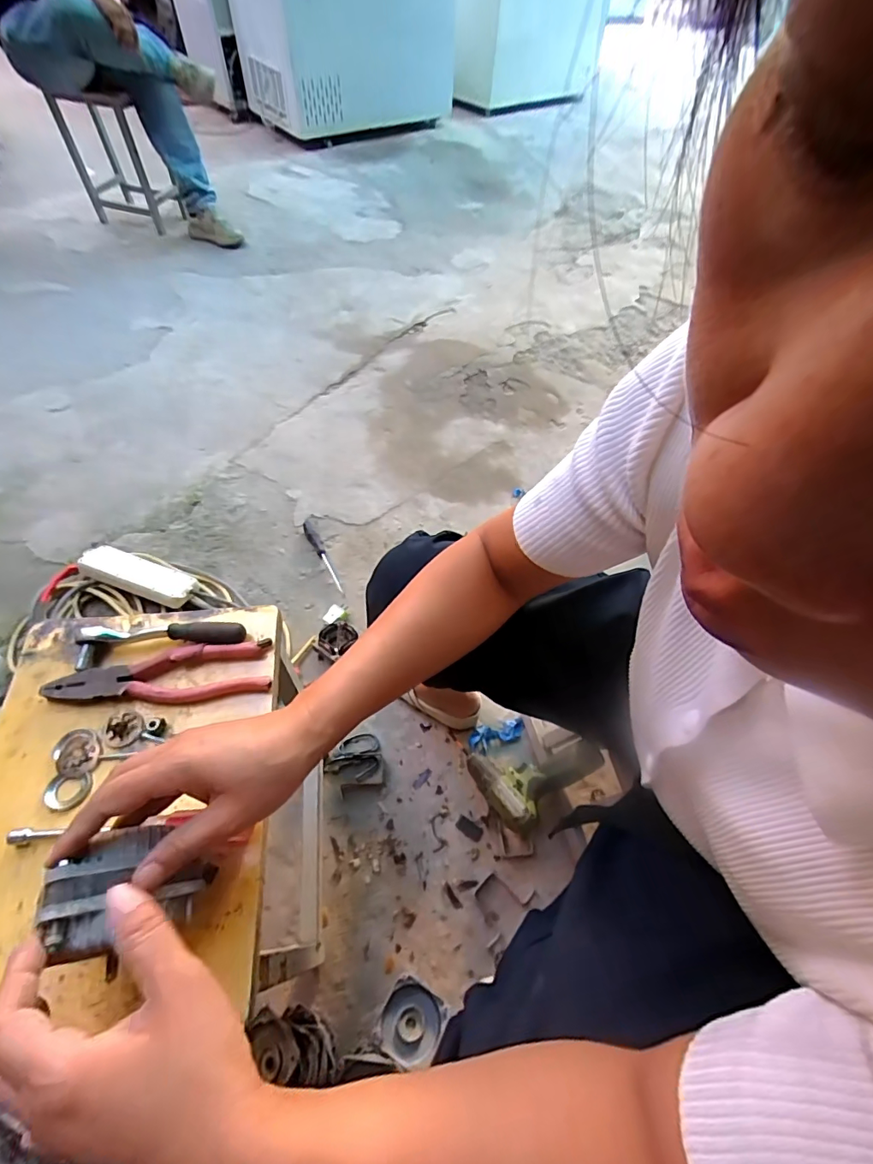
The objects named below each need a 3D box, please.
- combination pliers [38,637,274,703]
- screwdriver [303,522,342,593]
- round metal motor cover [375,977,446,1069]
[{"bbox_3d":[-0.253,0.086,0.438,0.190,0.015,0.052,-5,56,-7],"label":"combination pliers"},{"bbox_3d":[-0.261,-0.060,1.095,0.019,0.021,0.200,-27,62,-22],"label":"screwdriver"},{"bbox_3d":[-0.035,0.595,0.645,0.076,0.030,0.080,28,59,15],"label":"round metal motor cover"}]

